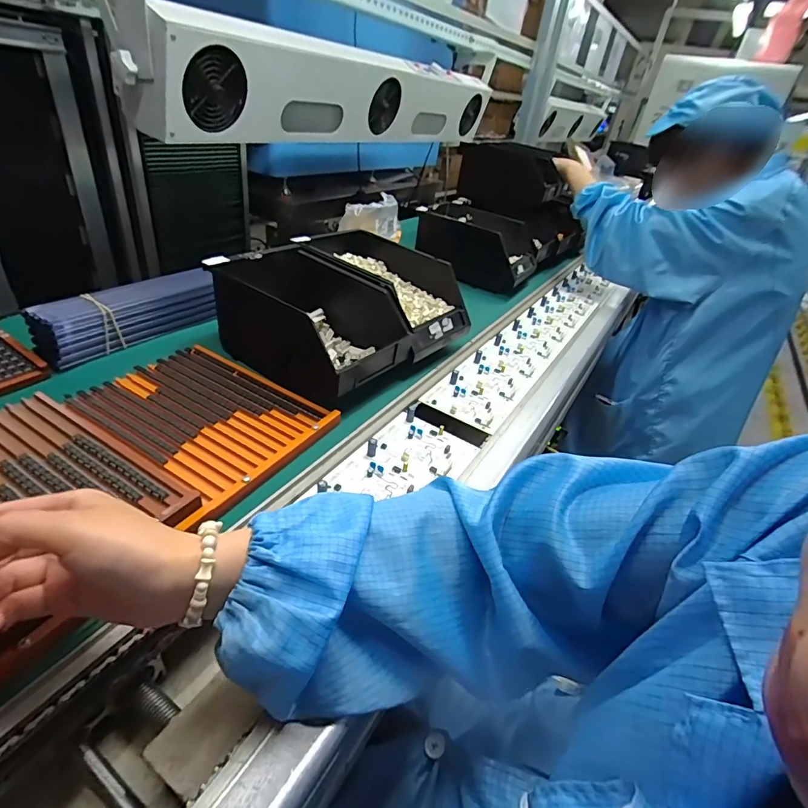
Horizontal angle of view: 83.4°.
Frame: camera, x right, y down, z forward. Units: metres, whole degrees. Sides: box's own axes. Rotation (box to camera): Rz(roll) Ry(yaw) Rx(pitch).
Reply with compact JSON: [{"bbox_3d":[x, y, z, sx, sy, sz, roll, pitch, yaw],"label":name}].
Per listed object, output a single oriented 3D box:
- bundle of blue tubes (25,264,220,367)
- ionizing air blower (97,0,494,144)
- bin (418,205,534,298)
[{"bbox_3d":[-0.347,-0.112,0.579,0.210,0.063,0.065,-26,47,-39],"label":"bundle of blue tubes"},{"bbox_3d":[-0.074,-0.739,1.063,0.141,0.197,1.186,25,38,23],"label":"ionizing air blower"},{"bbox_3d":[0.167,-0.346,1.011,0.237,0.131,0.204,17,36,13],"label":"bin"}]

